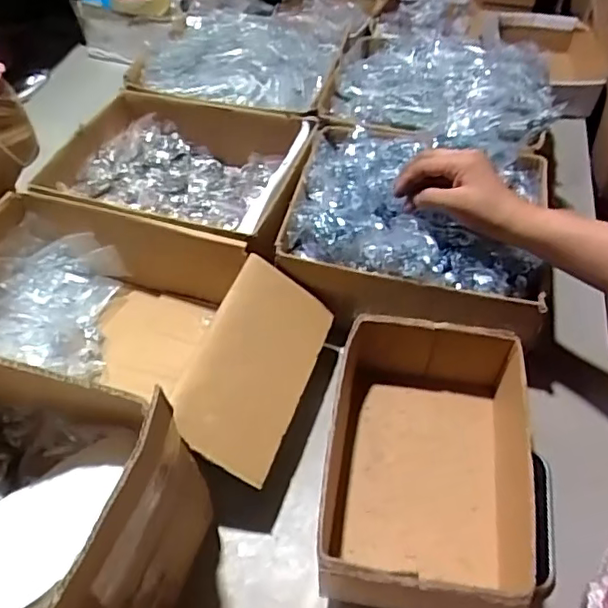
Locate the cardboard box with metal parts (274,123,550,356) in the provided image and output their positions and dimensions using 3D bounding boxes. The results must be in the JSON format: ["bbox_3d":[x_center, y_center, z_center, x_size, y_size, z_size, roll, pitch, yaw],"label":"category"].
[{"bbox_3d":[0.137,-0.101,0.725,0.295,0.117,0.272,11,51,9],"label":"cardboard box with metal parts"}]

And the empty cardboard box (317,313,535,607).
[{"bbox_3d":[0.106,0.148,0.556,0.170,0.093,0.257,8,51,7],"label":"empty cardboard box"}]

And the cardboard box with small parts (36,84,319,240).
[{"bbox_3d":[-0.170,-0.170,0.823,0.324,0.102,0.255,15,52,13],"label":"cardboard box with small parts"}]

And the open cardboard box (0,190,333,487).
[{"bbox_3d":[-0.196,0.040,0.664,0.426,0.129,0.267,21,54,17],"label":"open cardboard box"}]

